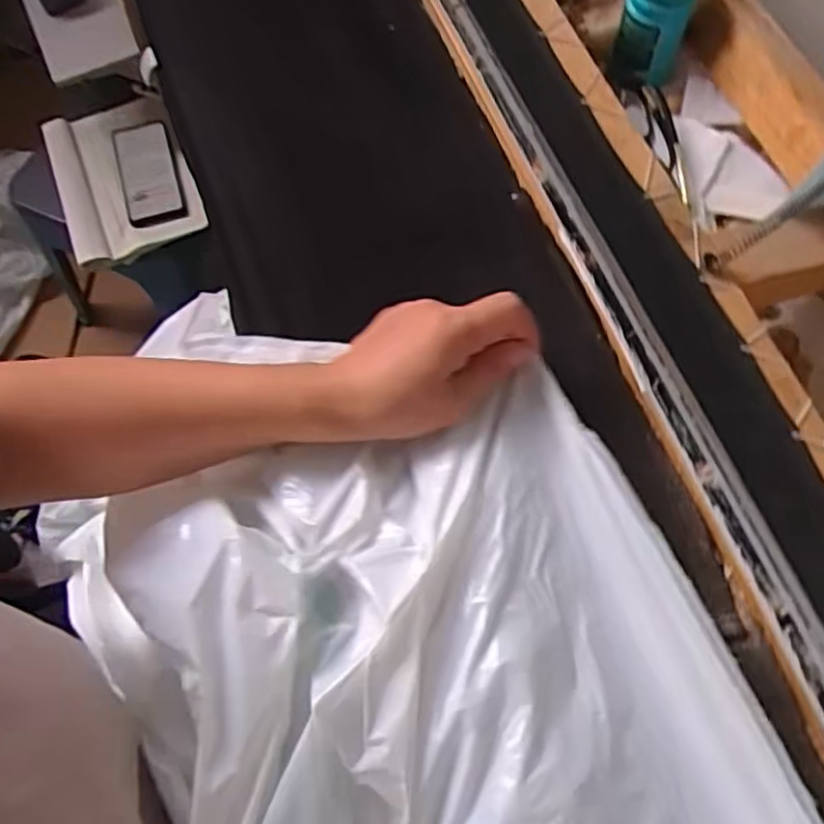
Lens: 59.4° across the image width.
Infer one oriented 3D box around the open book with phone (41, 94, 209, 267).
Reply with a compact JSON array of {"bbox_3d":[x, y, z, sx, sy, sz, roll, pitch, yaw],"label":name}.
[{"bbox_3d":[-0.375,-0.311,0.945,0.173,0.047,0.235,-22,68,-7],"label":"open book with phone"}]

